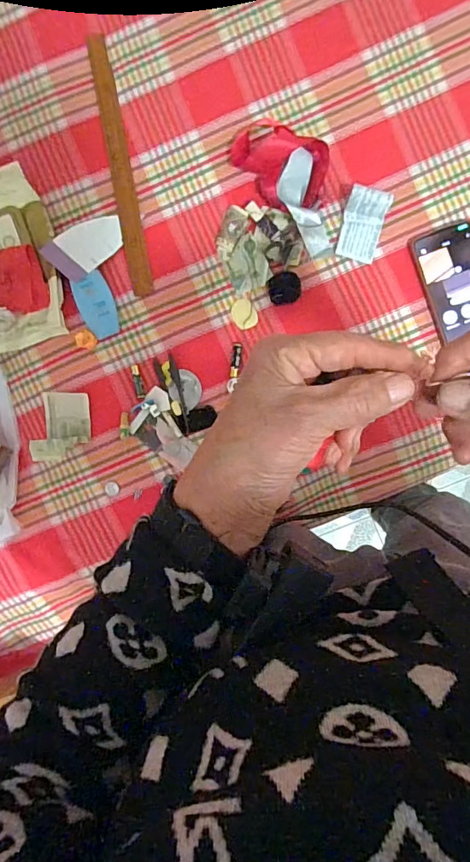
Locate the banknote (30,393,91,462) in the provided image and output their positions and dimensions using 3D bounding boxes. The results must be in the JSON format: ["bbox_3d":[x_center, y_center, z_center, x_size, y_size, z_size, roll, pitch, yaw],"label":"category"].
[{"bbox_3d":[-0.216,-0.006,0.600,0.064,0.037,0.085,1,90,4],"label":"banknote"}]

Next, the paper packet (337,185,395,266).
[{"bbox_3d":[0.154,-0.248,0.580,0.048,0.034,0.073,17,94,2],"label":"paper packet"}]

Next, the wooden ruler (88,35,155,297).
[{"bbox_3d":[-0.145,-0.335,0.611,0.027,0.004,0.326,-11,91,3],"label":"wooden ruler"}]

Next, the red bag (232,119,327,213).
[{"bbox_3d":[0.055,-0.323,0.574,0.081,0.040,0.123,-42,88,3],"label":"red bag"}]

